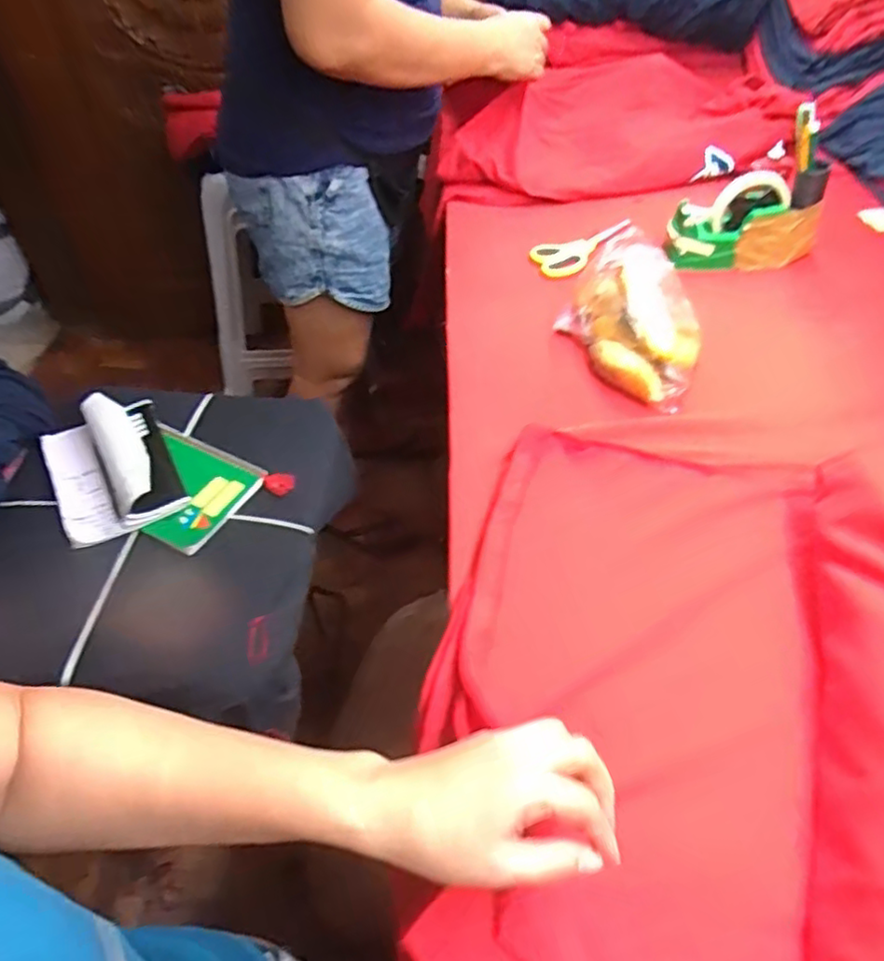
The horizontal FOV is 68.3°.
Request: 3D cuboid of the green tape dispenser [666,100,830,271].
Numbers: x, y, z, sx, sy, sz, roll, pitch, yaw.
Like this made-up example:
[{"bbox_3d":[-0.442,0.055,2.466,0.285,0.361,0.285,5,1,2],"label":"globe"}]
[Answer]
[{"bbox_3d":[0.395,-0.354,0.828,0.186,0.156,0.062,-3,50,-5],"label":"green tape dispenser"}]

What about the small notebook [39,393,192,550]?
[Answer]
[{"bbox_3d":[-0.426,-0.023,0.835,0.145,0.053,0.199,-23,54,-20],"label":"small notebook"}]

